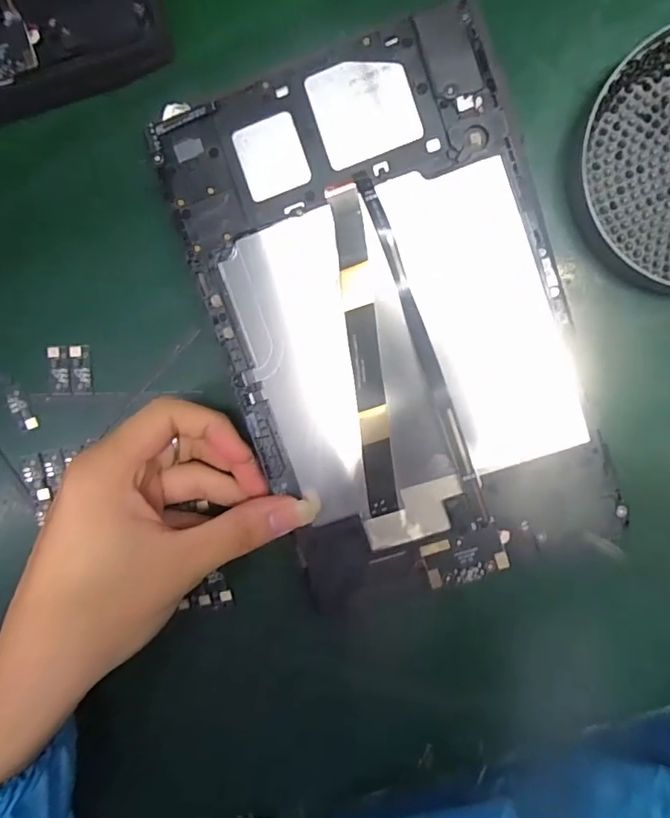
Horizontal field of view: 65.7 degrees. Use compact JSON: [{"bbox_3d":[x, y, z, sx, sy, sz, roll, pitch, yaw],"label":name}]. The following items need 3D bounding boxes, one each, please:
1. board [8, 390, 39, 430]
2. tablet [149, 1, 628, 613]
[{"bbox_3d":[-0.171,0.001,0.282,0.009,0.004,0.022,-25,94,7],"label":"board"},{"bbox_3d":[0.024,-0.036,0.235,0.152,0.014,0.237,-17,91,6],"label":"tablet"}]

